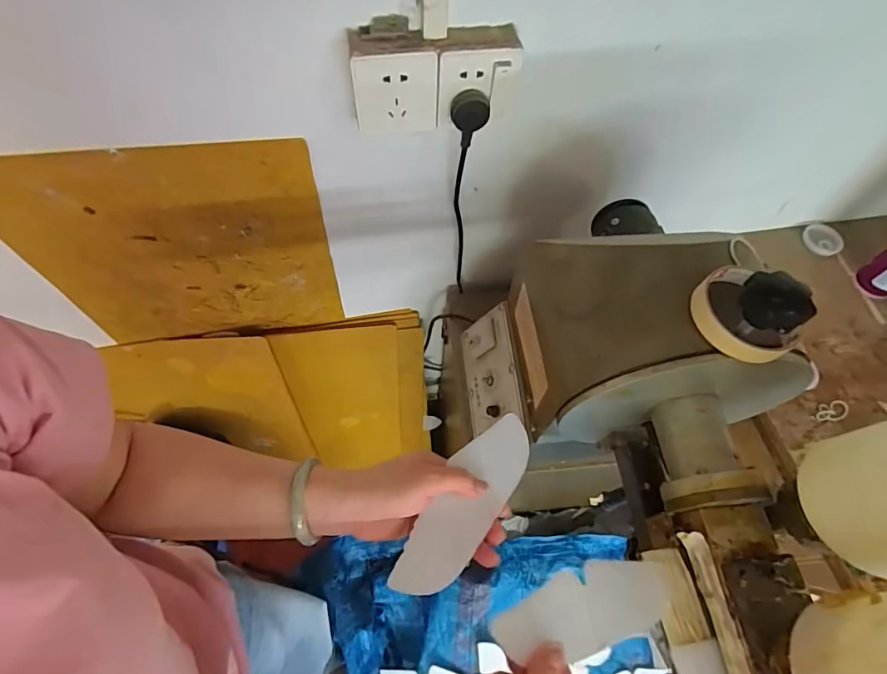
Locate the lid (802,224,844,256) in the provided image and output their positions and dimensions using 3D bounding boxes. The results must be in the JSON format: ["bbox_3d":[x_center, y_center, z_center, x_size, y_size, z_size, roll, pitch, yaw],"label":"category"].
[{"bbox_3d":[0.711,-0.182,0.885,0.045,0.017,0.068,-45,60,26],"label":"lid"}]

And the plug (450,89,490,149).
[{"bbox_3d":[0.029,-0.231,0.512,0.040,0.065,0.026,1,61,-2],"label":"plug"}]

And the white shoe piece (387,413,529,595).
[{"bbox_3d":[0.021,0.140,0.403,0.053,0.009,0.170,32,67,15],"label":"white shoe piece"}]

